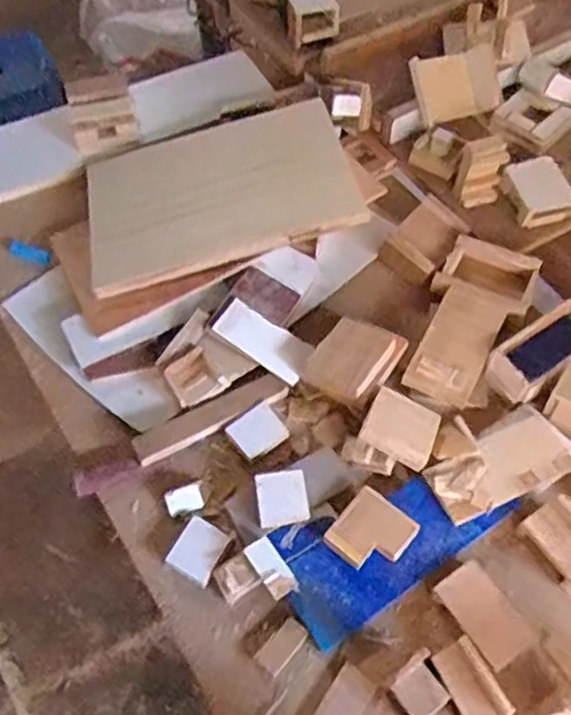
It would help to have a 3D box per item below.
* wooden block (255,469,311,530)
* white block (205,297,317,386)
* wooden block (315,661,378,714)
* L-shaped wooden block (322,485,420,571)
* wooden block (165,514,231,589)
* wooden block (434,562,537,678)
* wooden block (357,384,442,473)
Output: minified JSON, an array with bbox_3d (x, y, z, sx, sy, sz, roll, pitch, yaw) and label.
[{"bbox_3d":[-0.003,0.135,0.653,0.048,0.006,0.051,-6,71,-7],"label":"wooden block"},{"bbox_3d":[-0.026,-0.020,0.743,0.111,0.014,0.049,34,67,3],"label":"white block"},{"bbox_3d":[0.046,0.306,0.587,0.034,0.008,0.074,31,64,20],"label":"wooden block"},{"bbox_3d":[0.080,0.164,0.635,0.064,0.022,0.067,33,65,21],"label":"L-shaped wooden block"},{"bbox_3d":[-0.081,0.184,0.647,0.044,0.015,0.052,26,63,18],"label":"wooden block"},{"bbox_3d":[0.173,0.224,0.593,0.049,0.014,0.085,-27,61,-14],"label":"wooden block"},{"bbox_3d":[0.115,0.071,0.678,0.071,0.015,0.059,28,88,12],"label":"wooden block"}]

